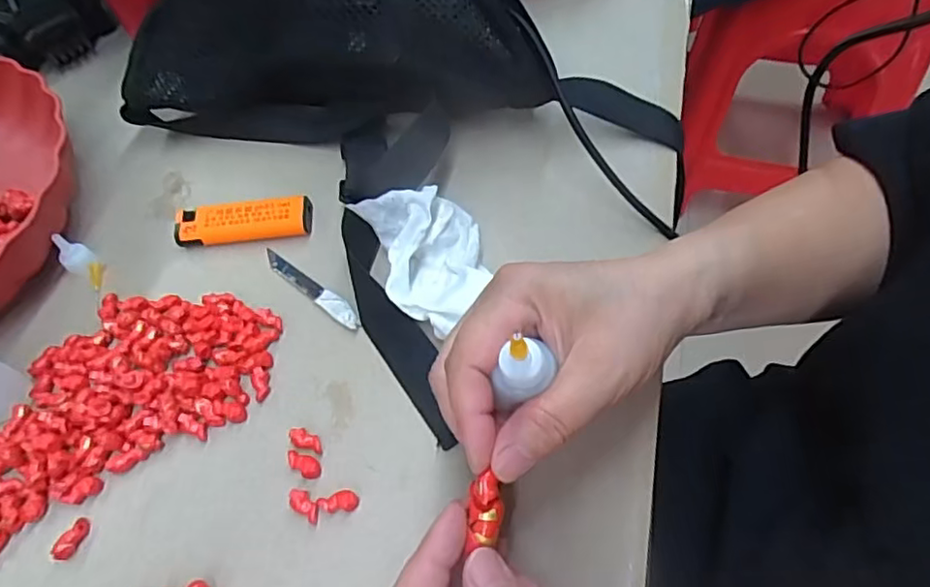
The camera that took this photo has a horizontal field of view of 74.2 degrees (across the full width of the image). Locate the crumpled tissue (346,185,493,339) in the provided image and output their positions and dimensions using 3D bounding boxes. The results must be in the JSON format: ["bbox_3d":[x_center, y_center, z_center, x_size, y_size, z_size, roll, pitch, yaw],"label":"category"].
[{"bbox_3d":[-0.016,-0.019,0.327,0.057,0.036,0.081,-24,60,-11],"label":"crumpled tissue"}]

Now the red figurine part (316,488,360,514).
[{"bbox_3d":[-0.058,0.094,0.280,0.019,0.005,0.010,-6,58,0],"label":"red figurine part"}]

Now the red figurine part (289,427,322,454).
[{"bbox_3d":[-0.077,0.071,0.297,0.018,0.007,0.009,29,64,4],"label":"red figurine part"}]

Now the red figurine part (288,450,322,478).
[{"bbox_3d":[-0.076,0.080,0.290,0.019,0.004,0.010,20,62,16],"label":"red figurine part"}]

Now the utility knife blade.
[{"bbox_3d":[-0.087,-0.005,0.345,0.080,0.005,0.011,34,66,22],"label":"utility knife blade"}]

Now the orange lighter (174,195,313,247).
[{"bbox_3d":[-0.133,-0.043,0.369,0.082,0.016,0.022,-4,58,1],"label":"orange lighter"}]

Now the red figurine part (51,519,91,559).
[{"bbox_3d":[-0.180,0.112,0.281,0.009,0.005,0.018,19,62,15],"label":"red figurine part"}]

